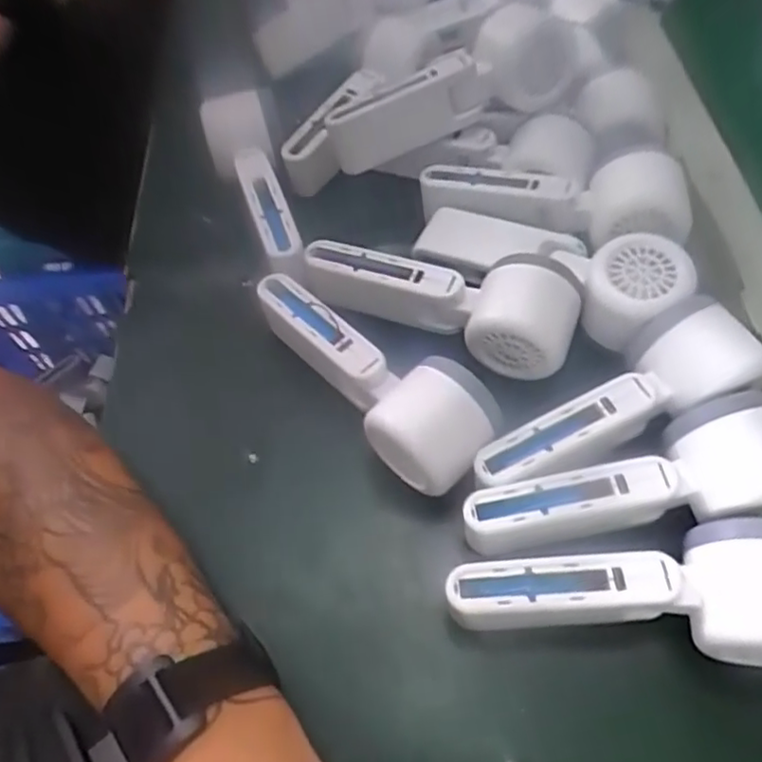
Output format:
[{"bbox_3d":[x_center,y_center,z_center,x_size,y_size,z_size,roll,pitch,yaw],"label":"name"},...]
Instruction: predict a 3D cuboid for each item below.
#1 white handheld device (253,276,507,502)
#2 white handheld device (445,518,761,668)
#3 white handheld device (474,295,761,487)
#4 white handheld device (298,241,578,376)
[{"bbox_3d":[-0.007,-0.010,0.356,0.053,0.043,0.158,-38,64,-18],"label":"white handheld device"},{"bbox_3d":[0.113,0.095,0.299,0.157,0.061,0.052,4,60,6],"label":"white handheld device"},{"bbox_3d":[0.119,0.015,0.332,0.158,0.044,0.055,-26,61,-12],"label":"white handheld device"},{"bbox_3d":[0.030,-0.049,0.375,0.161,0.050,0.055,11,61,10],"label":"white handheld device"}]

